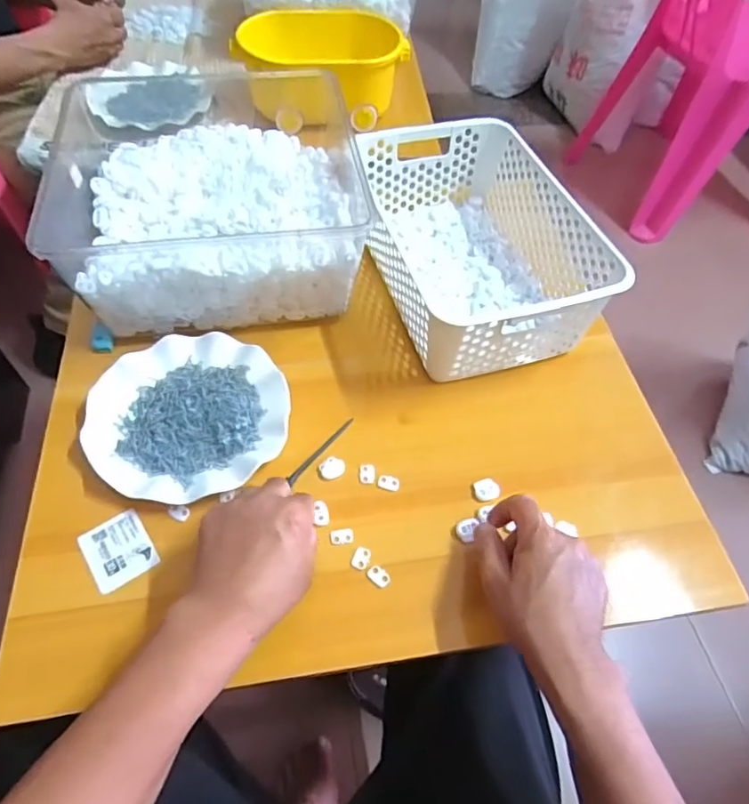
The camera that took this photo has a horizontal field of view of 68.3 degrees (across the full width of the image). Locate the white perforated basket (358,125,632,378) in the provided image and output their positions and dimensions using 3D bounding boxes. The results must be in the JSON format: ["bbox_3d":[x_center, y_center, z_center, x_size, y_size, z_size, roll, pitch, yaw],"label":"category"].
[{"bbox_3d":[0.106,-0.178,0.628,0.196,0.116,0.309,-12,57,-12],"label":"white perforated basket"}]

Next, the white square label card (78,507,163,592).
[{"bbox_3d":[-0.217,0.125,0.467,0.050,0.004,0.060,-29,62,-22],"label":"white square label card"}]

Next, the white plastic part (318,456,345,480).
[{"bbox_3d":[-0.040,0.061,0.515,0.023,0.004,0.020,-30,62,-22],"label":"white plastic part"}]

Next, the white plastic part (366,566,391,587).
[{"bbox_3d":[0.004,0.147,0.463,0.019,0.006,0.013,32,59,17],"label":"white plastic part"}]

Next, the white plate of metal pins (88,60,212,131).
[{"bbox_3d":[-0.341,-0.462,0.841,0.168,0.021,0.187,-18,58,-16],"label":"white plate of metal pins"}]

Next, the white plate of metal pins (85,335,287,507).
[{"bbox_3d":[-0.176,0.011,0.529,0.180,0.022,0.178,2,55,-3],"label":"white plate of metal pins"}]

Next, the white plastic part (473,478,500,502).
[{"bbox_3d":[0.103,0.081,0.509,0.021,0.011,0.023,2,55,-3],"label":"white plastic part"}]

